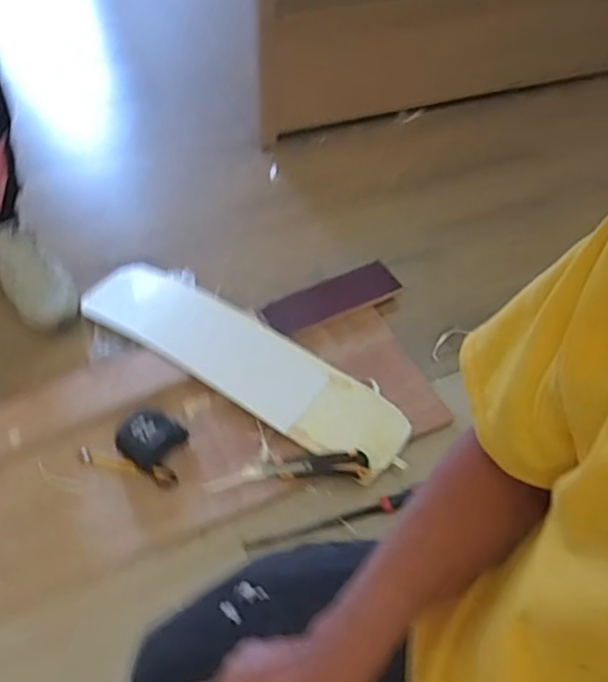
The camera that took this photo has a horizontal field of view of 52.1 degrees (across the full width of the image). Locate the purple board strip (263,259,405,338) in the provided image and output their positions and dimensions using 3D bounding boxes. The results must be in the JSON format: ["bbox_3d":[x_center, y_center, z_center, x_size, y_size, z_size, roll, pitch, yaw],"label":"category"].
[{"bbox_3d":[0.052,-0.079,1.090,0.253,0.013,0.072,-24,56,-20],"label":"purple board strip"}]

